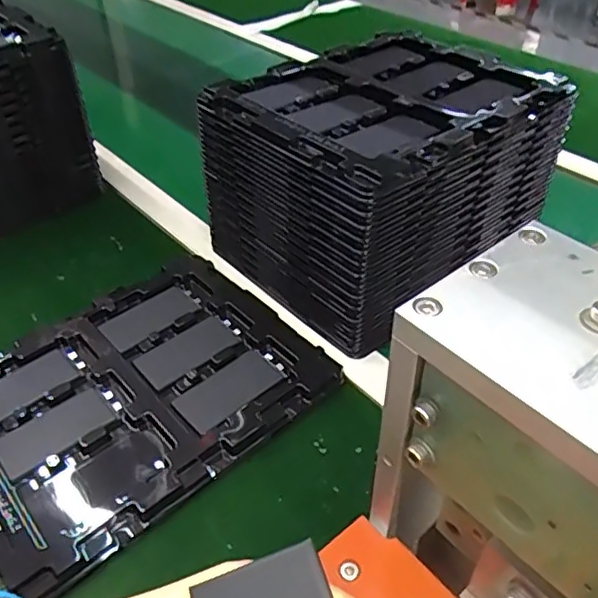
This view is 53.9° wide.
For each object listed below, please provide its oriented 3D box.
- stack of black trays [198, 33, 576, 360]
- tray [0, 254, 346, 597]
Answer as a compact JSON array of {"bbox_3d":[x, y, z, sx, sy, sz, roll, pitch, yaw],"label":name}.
[{"bbox_3d":[0.076,-0.125,0.564,0.266,0.159,0.213,-30,50,-28],"label":"stack of black trays"},{"bbox_3d":[-0.136,0.073,0.480,0.272,0.025,0.223,-30,50,-28],"label":"tray"}]

